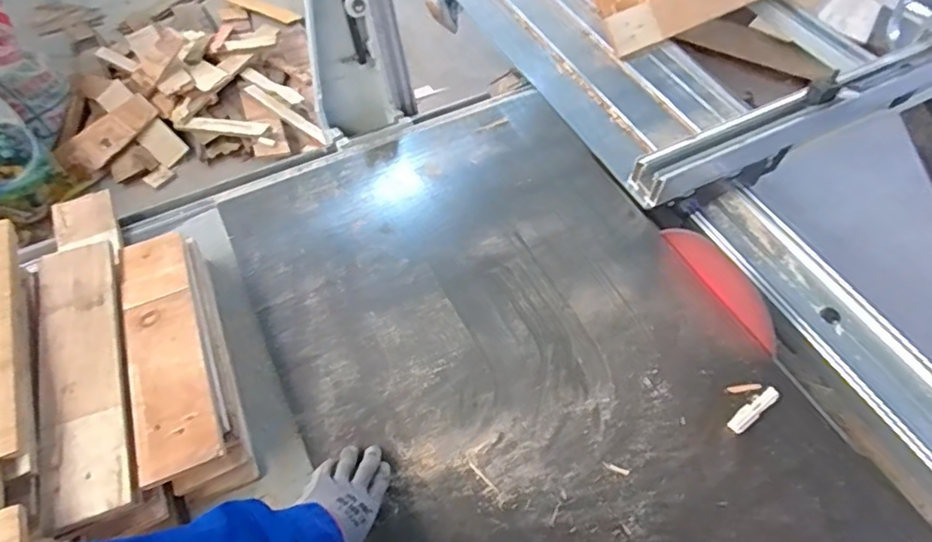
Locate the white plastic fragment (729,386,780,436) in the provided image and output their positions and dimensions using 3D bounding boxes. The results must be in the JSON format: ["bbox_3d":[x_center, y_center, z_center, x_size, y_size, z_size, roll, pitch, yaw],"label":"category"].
[{"bbox_3d":[0.397,0.189,0.767,0.093,0.009,0.023,-32,62,-21],"label":"white plastic fragment"}]

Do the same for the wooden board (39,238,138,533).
[{"bbox_3d":[-0.465,0.117,0.681,0.083,0.032,0.367,-18,58,-13],"label":"wooden board"}]

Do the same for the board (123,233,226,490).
[{"bbox_3d":[-0.387,0.090,0.711,0.093,0.019,0.346,-20,60,-13],"label":"board"}]

